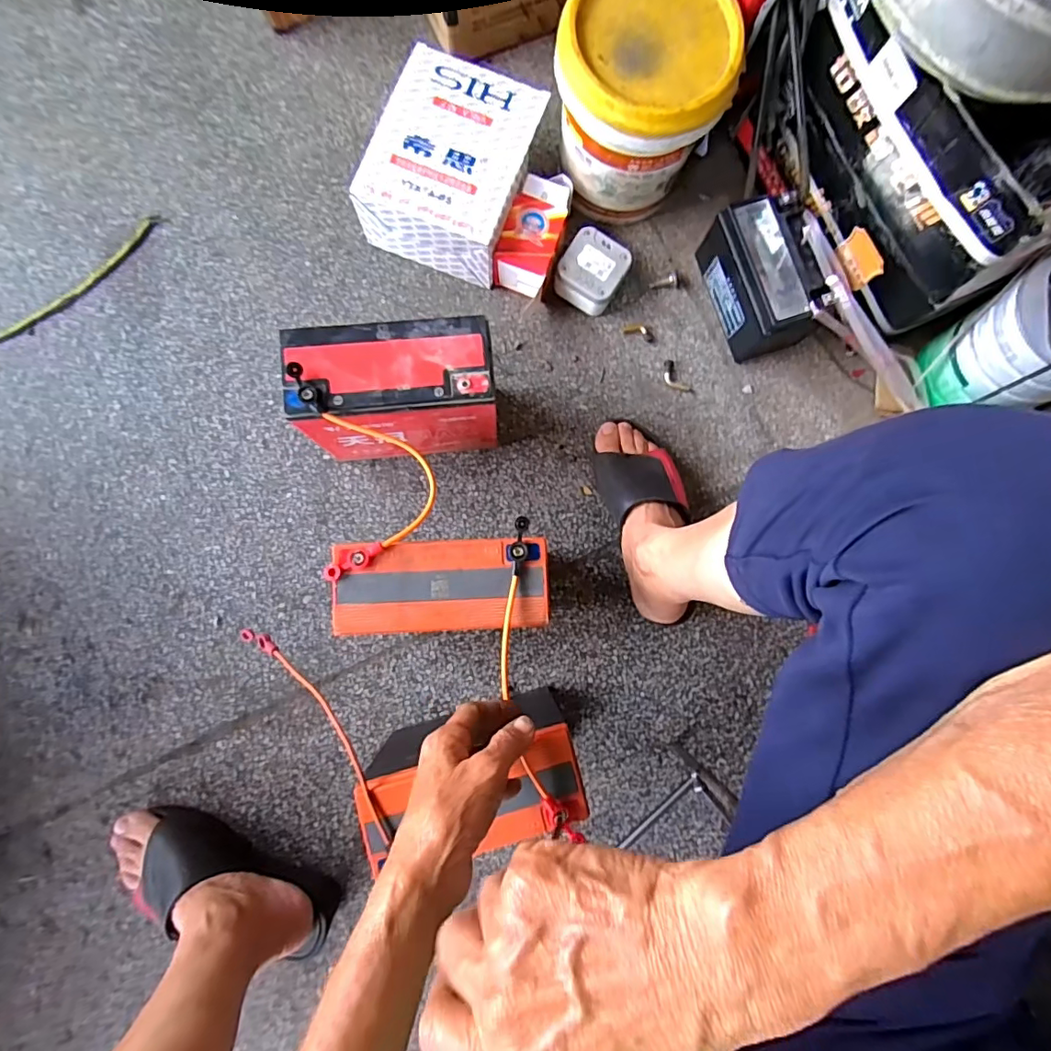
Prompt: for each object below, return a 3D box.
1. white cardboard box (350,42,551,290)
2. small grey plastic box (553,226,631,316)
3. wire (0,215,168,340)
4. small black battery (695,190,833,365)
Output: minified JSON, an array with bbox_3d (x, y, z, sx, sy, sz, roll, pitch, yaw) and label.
[{"bbox_3d":[-0.080,-0.400,0.604,0.154,0.099,0.189,21,84,-2],"label":"white cardboard box"},{"bbox_3d":[0.078,-0.299,0.622,0.070,0.046,0.075,31,82,-1],"label":"small grey plastic box"},{"bbox_3d":[-0.541,-0.282,0.612,0.267,0.006,0.088,-22,86,-7],"label":"wire"},{"bbox_3d":[0.271,-0.281,0.607,0.087,0.103,0.153,-18,86,-5],"label":"small black battery"}]

